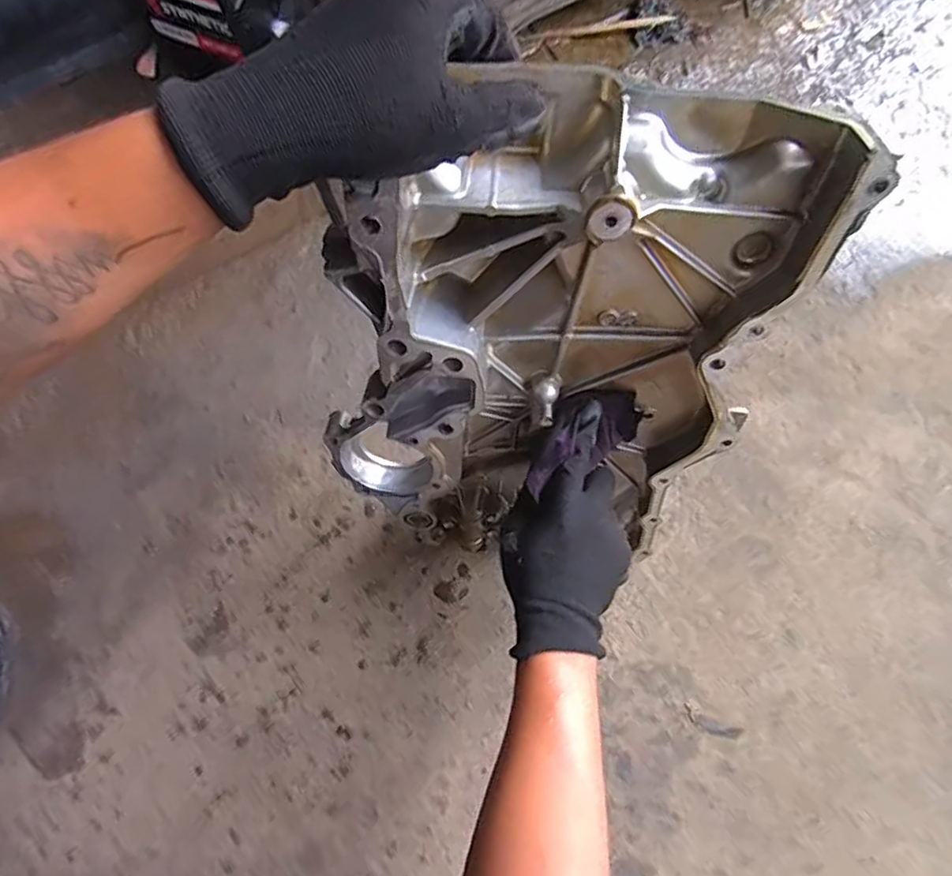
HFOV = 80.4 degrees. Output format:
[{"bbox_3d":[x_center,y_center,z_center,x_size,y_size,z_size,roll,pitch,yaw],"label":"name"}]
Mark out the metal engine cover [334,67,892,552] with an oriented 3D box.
[{"bbox_3d":[0.038,-0.038,0.404,0.270,0.364,0.078,2,48,-1],"label":"metal engine cover"}]

